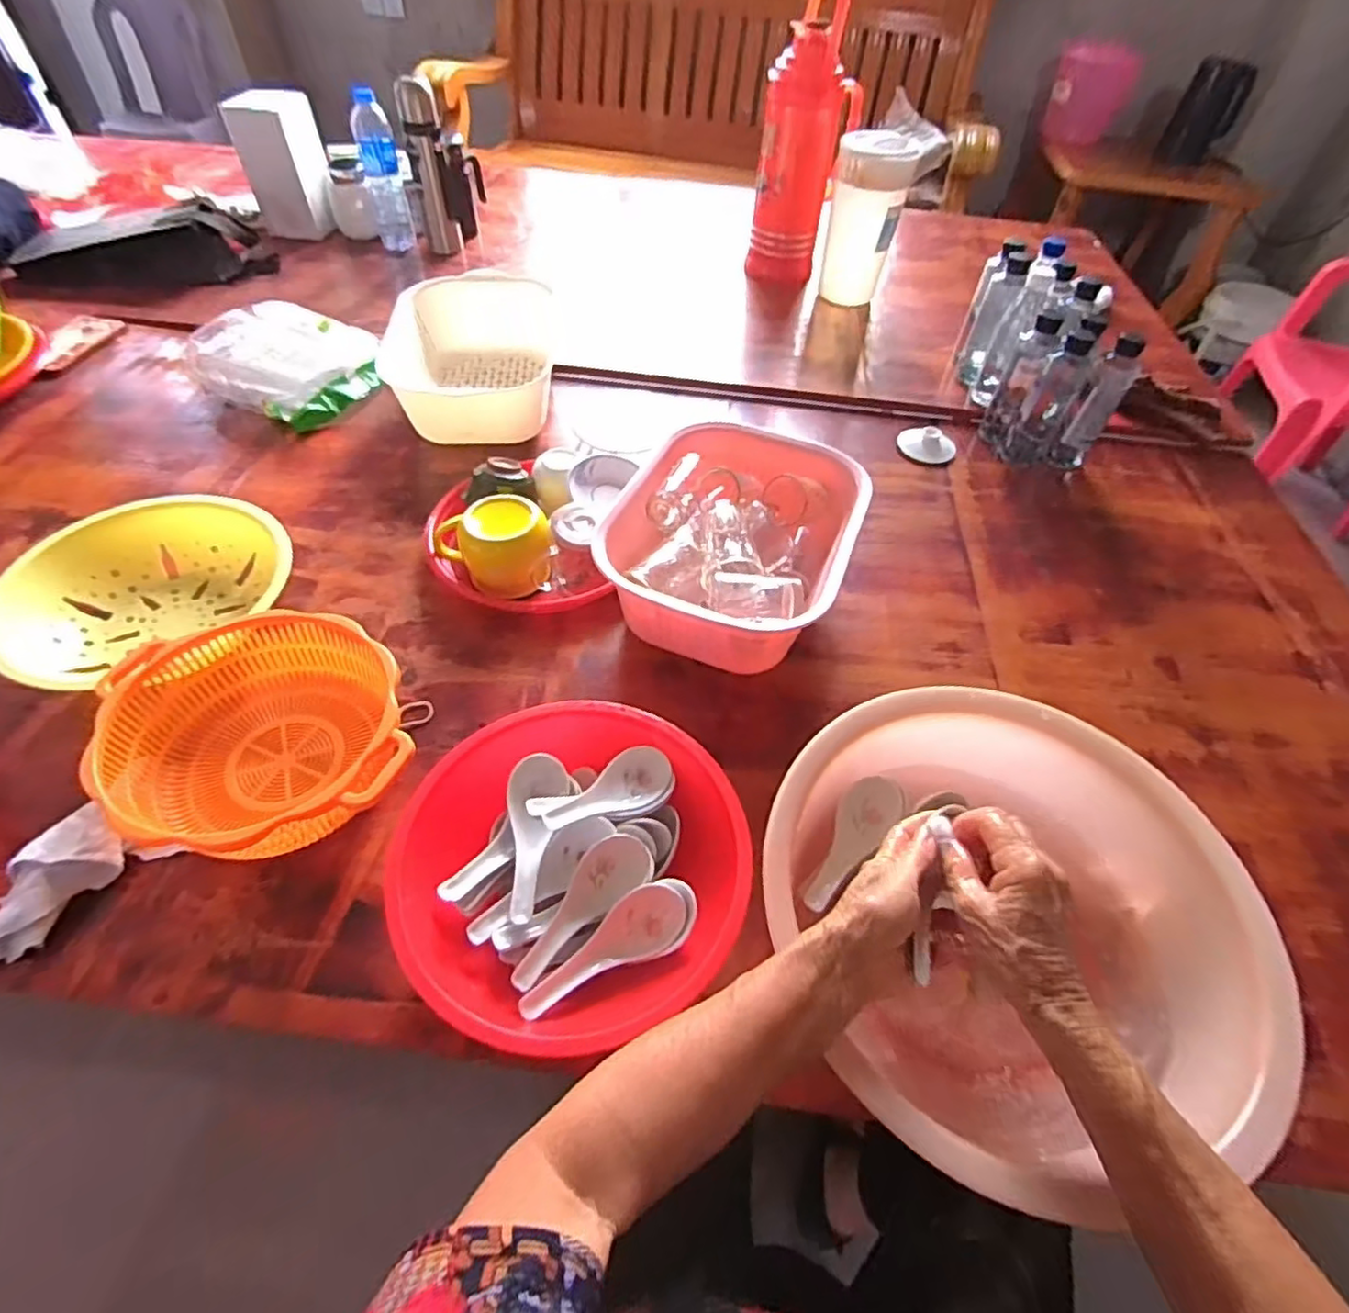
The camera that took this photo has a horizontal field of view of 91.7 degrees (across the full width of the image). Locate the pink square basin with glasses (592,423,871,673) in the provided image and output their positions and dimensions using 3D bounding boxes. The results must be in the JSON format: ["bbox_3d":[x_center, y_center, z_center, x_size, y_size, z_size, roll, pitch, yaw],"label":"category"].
[{"bbox_3d":[0.064,-0.114,0.695,0.227,0.121,0.268,19,53,12],"label":"pink square basin with glasses"}]

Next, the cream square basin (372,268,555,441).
[{"bbox_3d":[-0.288,-0.417,0.917,0.222,0.112,0.244,-3,52,-6],"label":"cream square basin"}]

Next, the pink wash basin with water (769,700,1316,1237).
[{"bbox_3d":[0.225,0.188,0.472,0.310,0.114,0.306,2,51,-2],"label":"pink wash basin with water"}]

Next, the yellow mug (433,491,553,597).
[{"bbox_3d":[-0.194,-0.114,0.709,0.122,0.088,0.107,-13,53,-13],"label":"yellow mug"}]

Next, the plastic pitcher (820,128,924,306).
[{"bbox_3d":[0.319,-0.734,1.113,0.120,0.238,0.116,11,52,5],"label":"plastic pitcher"}]

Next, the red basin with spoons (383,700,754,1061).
[{"bbox_3d":[-0.075,0.158,0.498,0.241,0.081,0.232,2,51,-2],"label":"red basin with spoons"}]

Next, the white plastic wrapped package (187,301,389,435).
[{"bbox_3d":[-0.550,-0.420,0.936,0.220,0.076,0.194,26,55,17],"label":"white plastic wrapped package"}]

